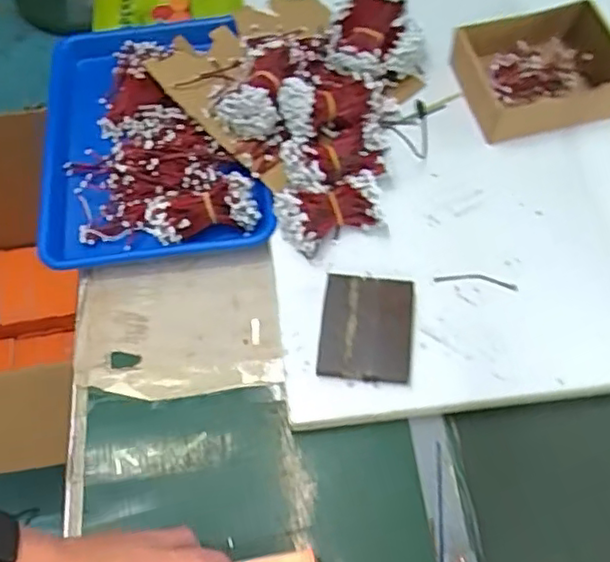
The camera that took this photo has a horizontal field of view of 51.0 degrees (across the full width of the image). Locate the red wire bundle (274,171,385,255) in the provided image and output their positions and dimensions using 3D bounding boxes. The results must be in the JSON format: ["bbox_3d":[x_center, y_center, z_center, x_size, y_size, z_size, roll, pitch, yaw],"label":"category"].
[{"bbox_3d":[0.023,-0.070,0.629,0.100,0.052,0.065,-21,66,-8],"label":"red wire bundle"}]

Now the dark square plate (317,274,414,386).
[{"bbox_3d":[0.057,0.043,0.589,0.083,0.022,0.096,4,60,5],"label":"dark square plate"}]

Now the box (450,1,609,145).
[{"bbox_3d":[0.260,-0.229,0.702,0.175,0.051,0.135,-11,65,-4],"label":"box"}]

